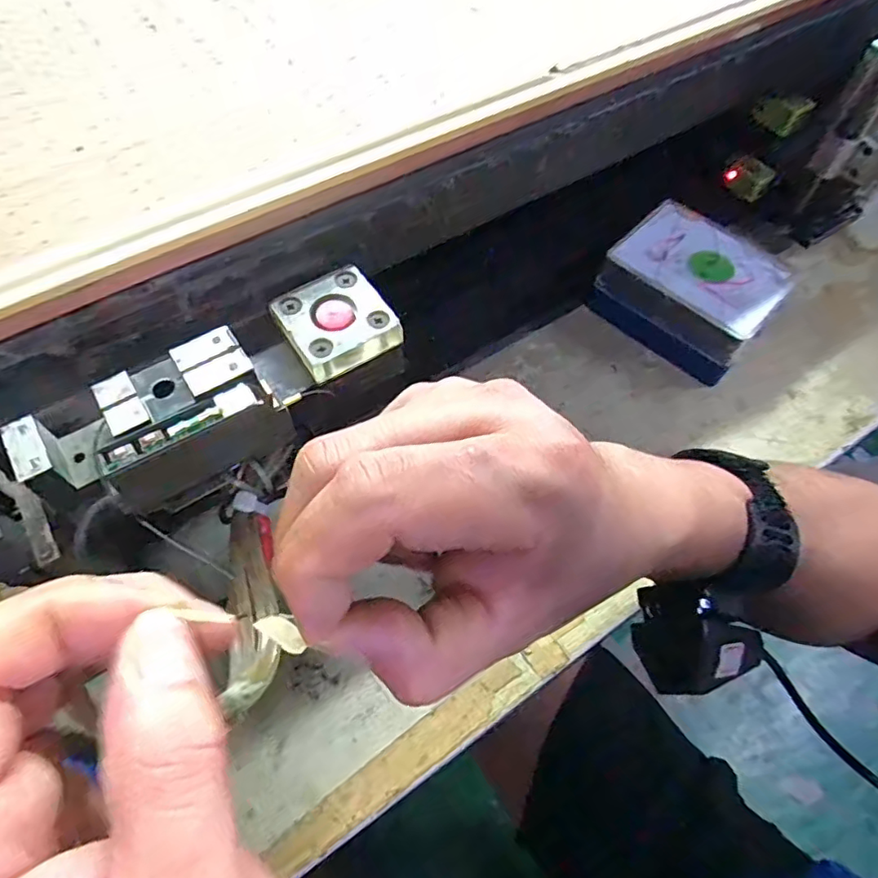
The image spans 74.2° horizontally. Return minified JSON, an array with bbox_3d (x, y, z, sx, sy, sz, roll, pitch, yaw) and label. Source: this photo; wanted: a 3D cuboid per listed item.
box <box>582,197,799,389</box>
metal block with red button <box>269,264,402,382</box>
[{"bbox_3d":[0.177,-0.101,0.404,0.108,0.054,0.089,39,66,20],"label":"box"},{"bbox_3d":[-0.042,-0.047,0.239,0.042,0.014,0.041,-31,65,-17],"label":"metal block with red button"}]

